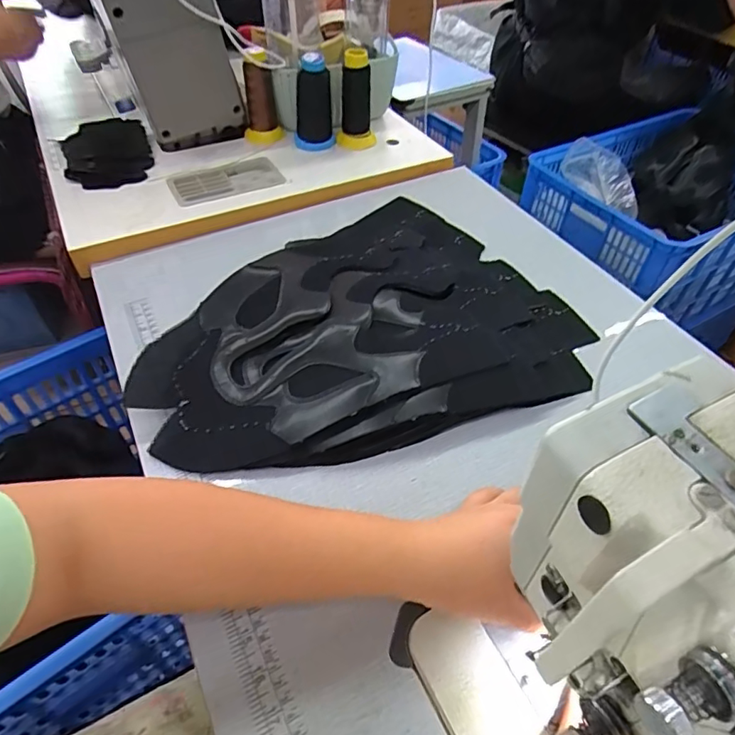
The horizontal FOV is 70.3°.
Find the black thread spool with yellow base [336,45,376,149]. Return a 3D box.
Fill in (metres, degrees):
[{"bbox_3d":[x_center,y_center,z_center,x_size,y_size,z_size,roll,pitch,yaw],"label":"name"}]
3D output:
[{"bbox_3d":[-0.017,-0.380,0.747,0.057,0.117,0.051,0,47,-1],"label":"black thread spool with yellow base"}]

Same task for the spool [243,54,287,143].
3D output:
[{"bbox_3d":[-0.160,-0.393,0.764,0.054,0.106,0.058,-13,49,-13],"label":"spool"}]

